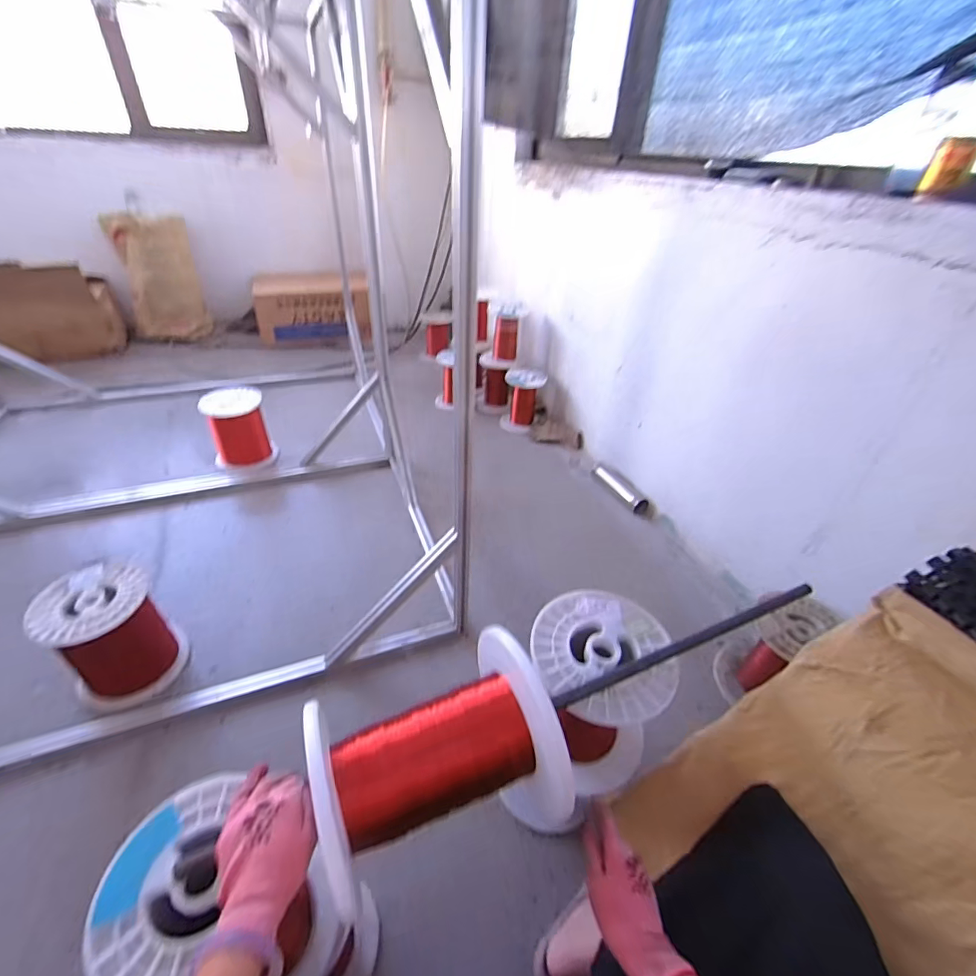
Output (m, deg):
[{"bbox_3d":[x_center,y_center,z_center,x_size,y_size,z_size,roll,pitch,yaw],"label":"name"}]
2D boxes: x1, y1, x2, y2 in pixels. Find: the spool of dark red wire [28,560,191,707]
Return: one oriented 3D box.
[{"bbox_3d":[-0.799,0.314,0.988,0.182,0.247,0.198,2,36,-2],"label":"spool of dark red wire"}]

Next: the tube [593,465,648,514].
[{"bbox_3d":[0.458,-0.005,1.633,0.073,0.063,0.274,-12,39,-20],"label":"tube"}]

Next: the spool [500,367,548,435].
[{"bbox_3d":[0.147,-0.367,1.932,0.165,0.246,0.157,2,36,-2],"label":"spool"}]

